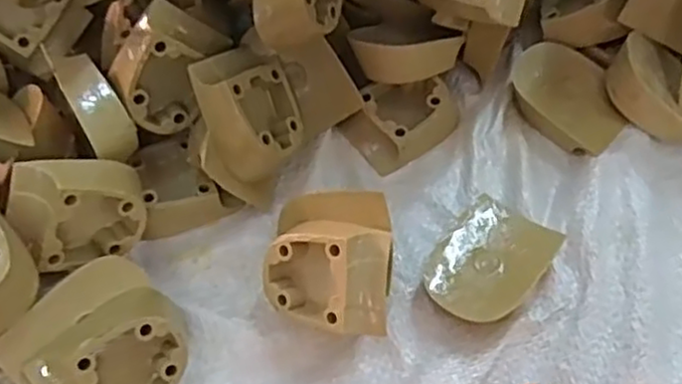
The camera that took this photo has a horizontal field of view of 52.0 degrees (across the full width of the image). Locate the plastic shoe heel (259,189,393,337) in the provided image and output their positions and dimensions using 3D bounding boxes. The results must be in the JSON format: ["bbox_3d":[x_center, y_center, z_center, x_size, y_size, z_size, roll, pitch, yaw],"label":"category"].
[{"bbox_3d":[-0.005,0.029,0.277,0.048,0.042,0.053,7,61,3],"label":"plastic shoe heel"}]

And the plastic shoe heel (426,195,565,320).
[{"bbox_3d":[0.061,0.029,0.289,0.041,0.014,0.050,33,66,16],"label":"plastic shoe heel"}]

